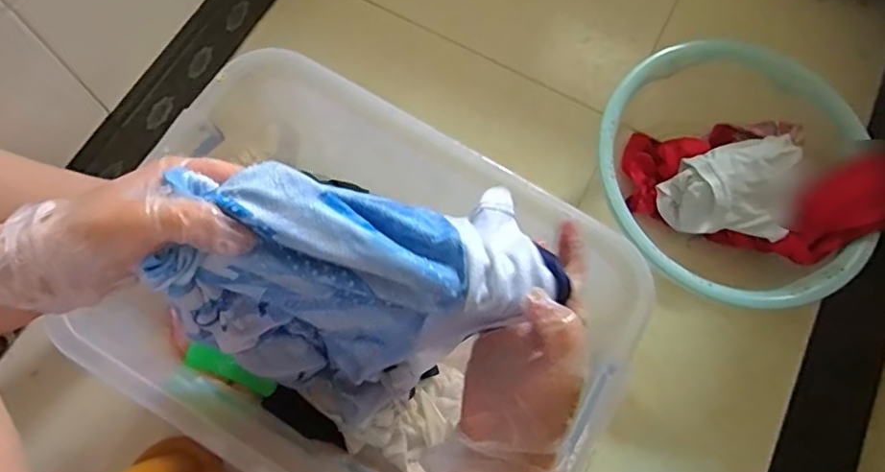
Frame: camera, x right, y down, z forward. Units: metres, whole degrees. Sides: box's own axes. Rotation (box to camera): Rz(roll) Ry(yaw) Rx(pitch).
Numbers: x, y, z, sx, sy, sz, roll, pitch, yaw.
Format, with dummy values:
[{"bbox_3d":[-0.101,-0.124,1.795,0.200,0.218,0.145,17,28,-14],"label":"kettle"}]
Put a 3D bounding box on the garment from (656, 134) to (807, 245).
[{"bbox_3d":[0.407,-0.070,0.830,0.170,0.106,0.136,11,73,0],"label":"garment"}]

